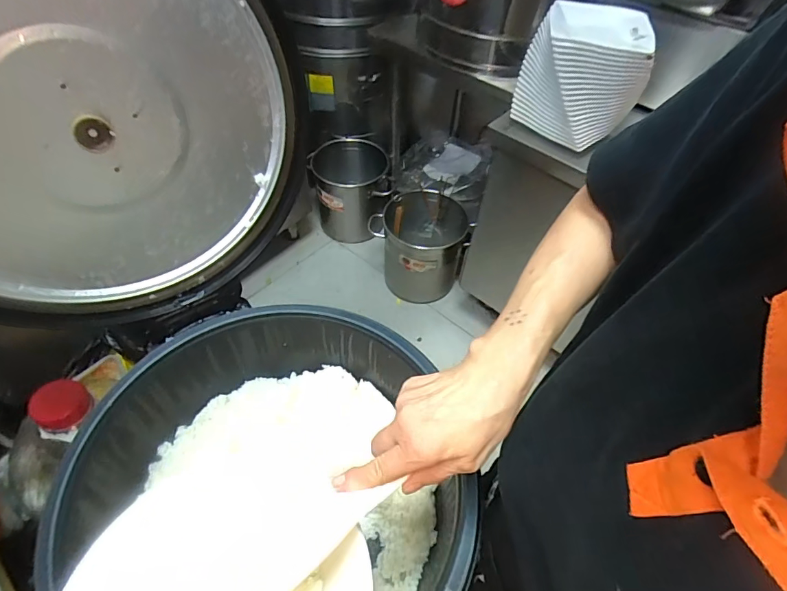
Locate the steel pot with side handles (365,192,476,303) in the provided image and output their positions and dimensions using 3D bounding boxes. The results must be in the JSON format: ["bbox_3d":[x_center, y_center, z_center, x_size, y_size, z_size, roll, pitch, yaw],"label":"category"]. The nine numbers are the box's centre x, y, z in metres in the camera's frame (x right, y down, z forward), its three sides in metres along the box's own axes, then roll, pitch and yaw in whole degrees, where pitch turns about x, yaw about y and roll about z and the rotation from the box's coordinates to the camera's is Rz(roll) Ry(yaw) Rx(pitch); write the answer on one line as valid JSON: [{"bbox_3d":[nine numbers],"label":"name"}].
[{"bbox_3d":[0.118,-0.177,1.686,0.343,0.336,0.304,-19,55,-18],"label":"steel pot with side handles"}]

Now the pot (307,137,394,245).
[{"bbox_3d":[-0.187,-0.437,1.862,0.326,0.324,0.284,-7,52,-9],"label":"pot"}]

